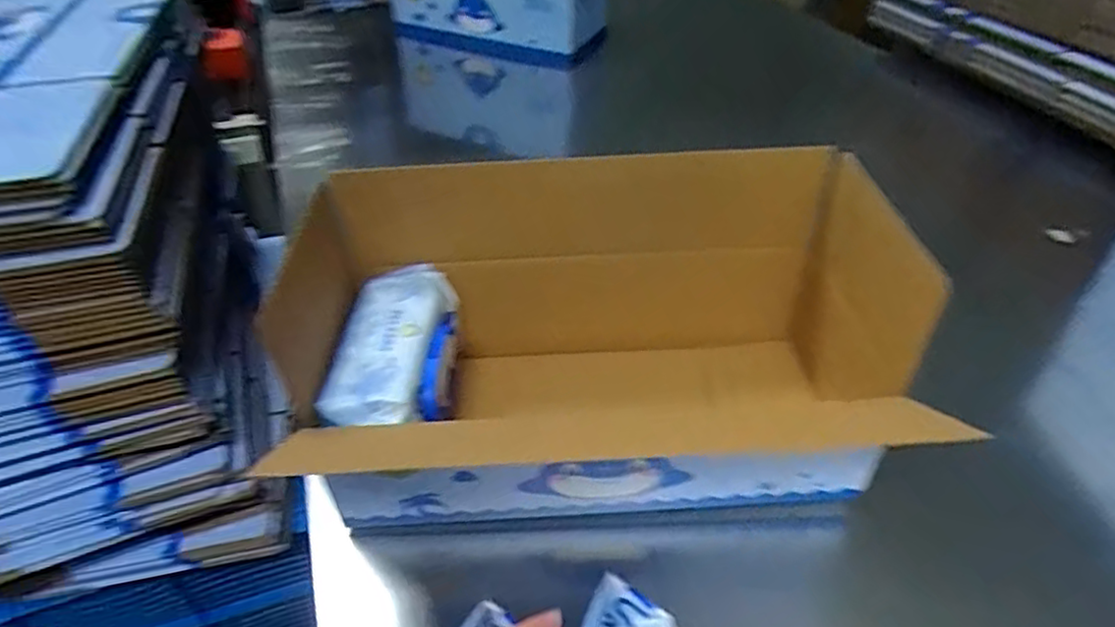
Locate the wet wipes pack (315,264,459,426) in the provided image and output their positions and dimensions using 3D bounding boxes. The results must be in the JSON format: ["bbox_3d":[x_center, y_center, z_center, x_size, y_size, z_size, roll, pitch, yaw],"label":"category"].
[{"bbox_3d":[-0.123,0.033,0.526,0.081,0.065,0.162,-2,41,-2],"label":"wet wipes pack"}]

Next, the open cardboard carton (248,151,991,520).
[{"bbox_3d":[0.032,0.010,0.547,0.443,0.198,0.267,-4,41,-4],"label":"open cardboard carton"}]

